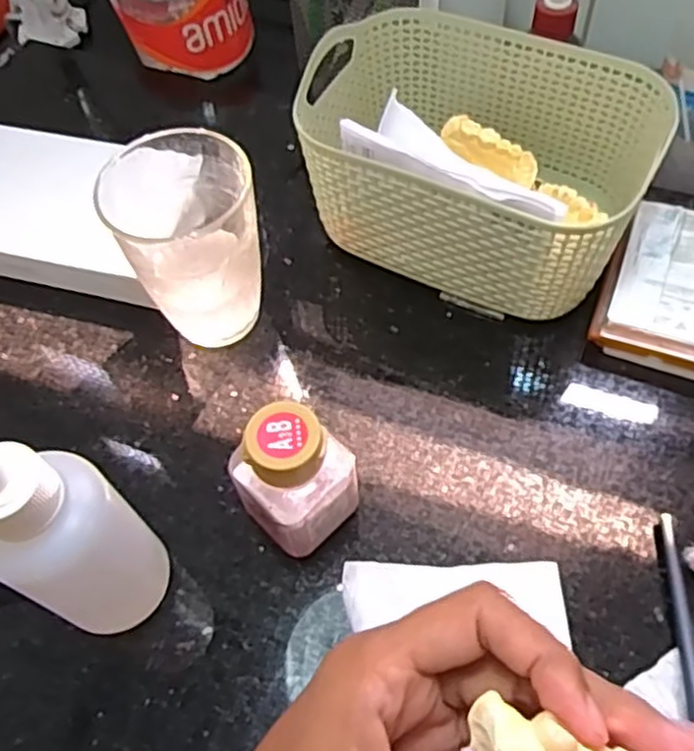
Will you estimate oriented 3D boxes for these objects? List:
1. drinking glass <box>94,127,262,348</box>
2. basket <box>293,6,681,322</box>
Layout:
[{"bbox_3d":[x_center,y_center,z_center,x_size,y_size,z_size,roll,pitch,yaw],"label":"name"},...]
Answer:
[{"bbox_3d":[-0.073,-0.063,0.354,0.066,0.095,0.065,-13,58,-4],"label":"drinking glass"},{"bbox_3d":[0.065,-0.109,0.378,0.163,0.087,0.120,23,62,17],"label":"basket"}]

